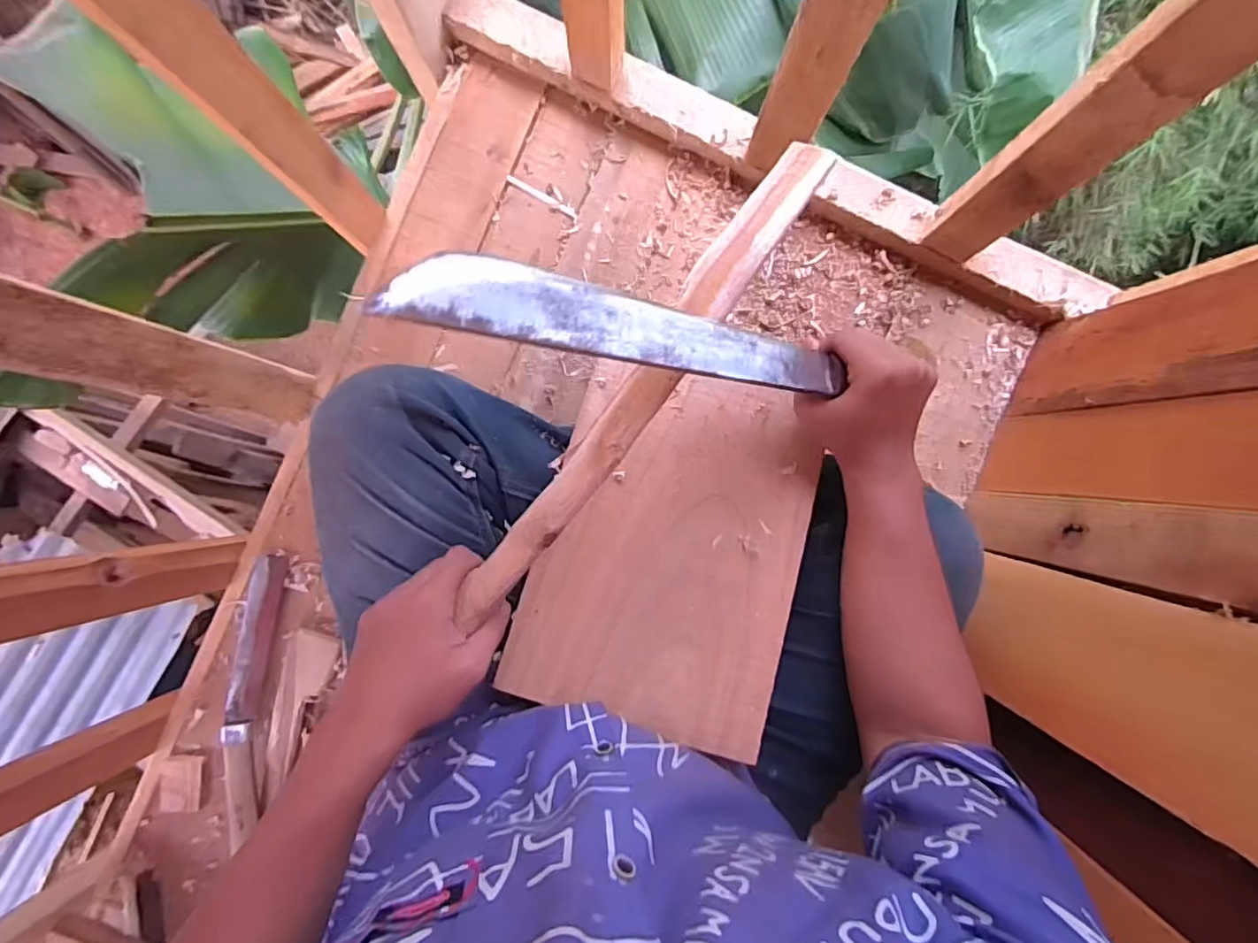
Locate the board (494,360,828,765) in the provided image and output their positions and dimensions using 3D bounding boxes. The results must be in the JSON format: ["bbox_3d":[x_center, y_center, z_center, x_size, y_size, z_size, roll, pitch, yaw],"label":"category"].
[{"bbox_3d":[0.037,0.057,0.476,0.202,0.007,0.275,16,80,-1],"label":"board"}]

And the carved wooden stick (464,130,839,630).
[{"bbox_3d":[0.007,-0.055,0.401,0.035,0.021,0.380,36,91,1],"label":"carved wooden stick"}]

